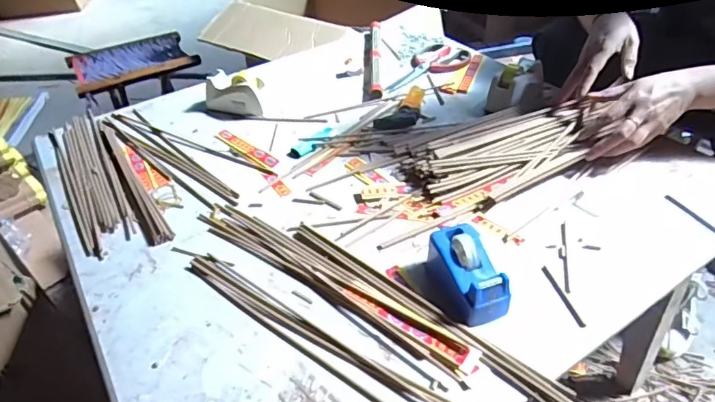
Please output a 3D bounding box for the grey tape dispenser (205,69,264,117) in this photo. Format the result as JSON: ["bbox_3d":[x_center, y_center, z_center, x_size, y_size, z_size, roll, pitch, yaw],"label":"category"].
[{"bbox_3d":[-0.209,-0.185,0.882,0.109,0.059,0.052,10,43,18],"label":"grey tape dispenser"}]

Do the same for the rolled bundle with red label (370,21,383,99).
[{"bbox_3d":[0.037,-0.285,1.001,0.020,0.018,0.311,-3,40,4],"label":"rolled bundle with red label"}]

